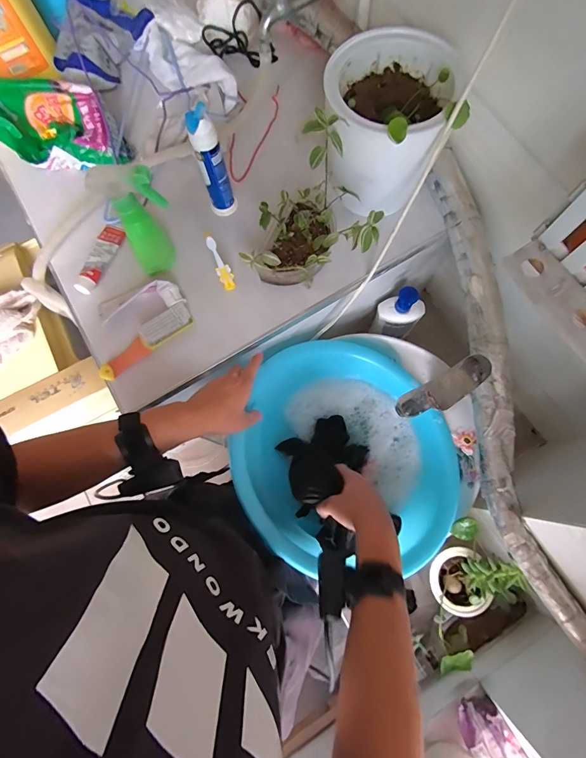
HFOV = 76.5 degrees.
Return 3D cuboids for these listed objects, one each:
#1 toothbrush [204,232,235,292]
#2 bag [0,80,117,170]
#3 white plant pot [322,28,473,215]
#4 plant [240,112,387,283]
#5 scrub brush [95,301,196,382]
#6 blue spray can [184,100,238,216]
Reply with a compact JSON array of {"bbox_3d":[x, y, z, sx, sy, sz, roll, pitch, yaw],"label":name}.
[{"bbox_3d":[-0.104,-0.164,0.535,0.021,0.142,0.020,-20,76,-3],"label":"toothbrush"},{"bbox_3d":[-0.424,-0.426,0.623,0.198,0.087,0.139,-21,76,-3],"label":"bag"},{"bbox_3d":[0.125,-0.356,0.533,0.163,0.143,0.191,8,76,4],"label":"white plant pot"},{"bbox_3d":[0.034,-0.230,0.519,0.172,0.153,0.164,18,77,7],"label":"plant"},{"bbox_3d":[-0.223,-0.056,0.555,0.158,0.028,0.032,-37,77,-7],"label":"scrub brush"},{"bbox_3d":[-0.120,-0.316,0.560,0.039,0.165,0.034,-11,75,-1],"label":"blue spray can"}]

